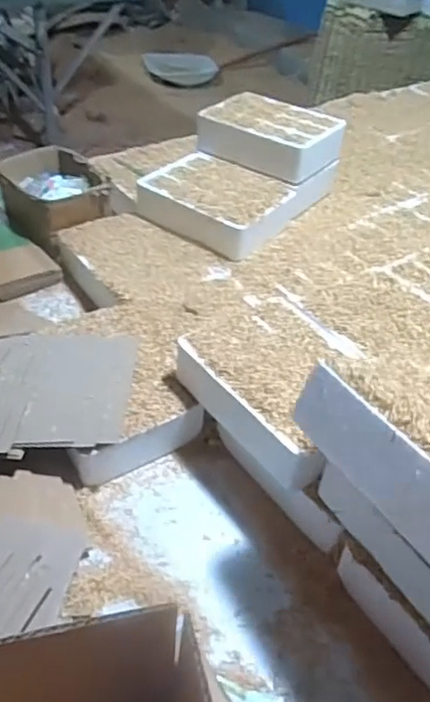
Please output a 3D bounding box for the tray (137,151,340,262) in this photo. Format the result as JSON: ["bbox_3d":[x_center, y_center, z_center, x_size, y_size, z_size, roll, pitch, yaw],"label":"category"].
[{"bbox_3d":[0.047,-0.327,1.213,0.256,0.073,0.378,27,46,22],"label":"tray"}]

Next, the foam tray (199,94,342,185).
[{"bbox_3d":[0.115,-0.437,1.234,0.252,0.070,0.204,30,47,24],"label":"foam tray"}]

